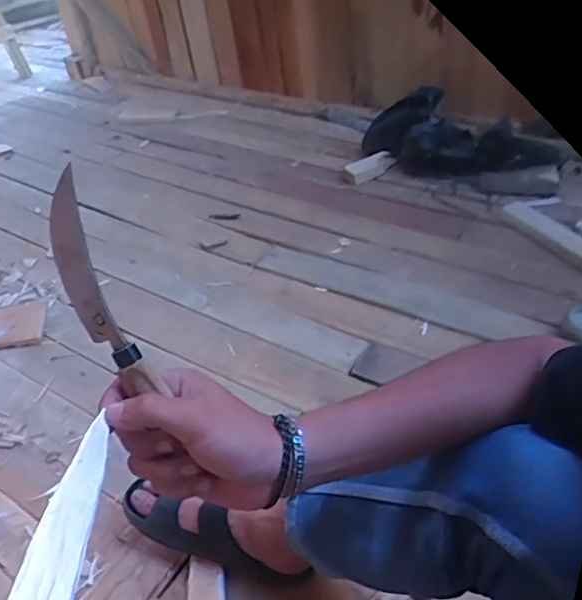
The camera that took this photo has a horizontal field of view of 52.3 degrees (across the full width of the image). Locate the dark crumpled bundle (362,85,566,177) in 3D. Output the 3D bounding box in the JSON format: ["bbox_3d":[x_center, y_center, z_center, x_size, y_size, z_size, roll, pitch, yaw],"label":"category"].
[{"bbox_3d":[0.463,-0.437,1.585,0.498,0.156,0.245,9,40,0],"label":"dark crumpled bundle"}]

